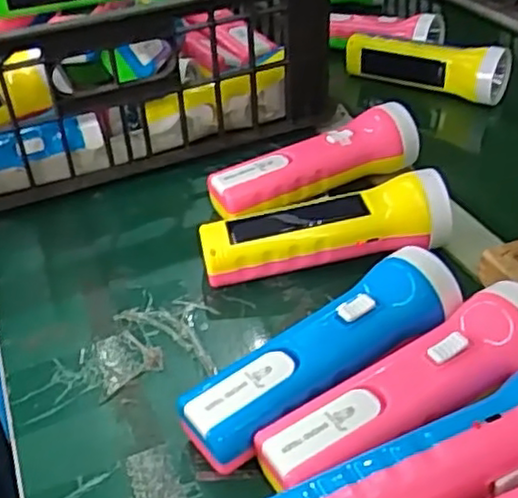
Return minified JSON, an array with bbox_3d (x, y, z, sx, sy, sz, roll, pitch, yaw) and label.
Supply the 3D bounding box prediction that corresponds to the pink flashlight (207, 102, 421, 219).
[{"bbox_3d":[0.043,-0.065,0.530,0.165,0.049,0.049,-12,38,-15],"label":"pink flashlight"}]

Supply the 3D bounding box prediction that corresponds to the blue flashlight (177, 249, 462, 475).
[{"bbox_3d":[0.037,0.060,0.372,0.161,0.058,0.043,-23,41,-27],"label":"blue flashlight"}]

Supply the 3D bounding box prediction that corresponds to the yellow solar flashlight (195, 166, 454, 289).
[{"bbox_3d":[0.043,-0.012,0.464,0.161,0.058,0.047,-4,36,-4],"label":"yellow solar flashlight"}]

